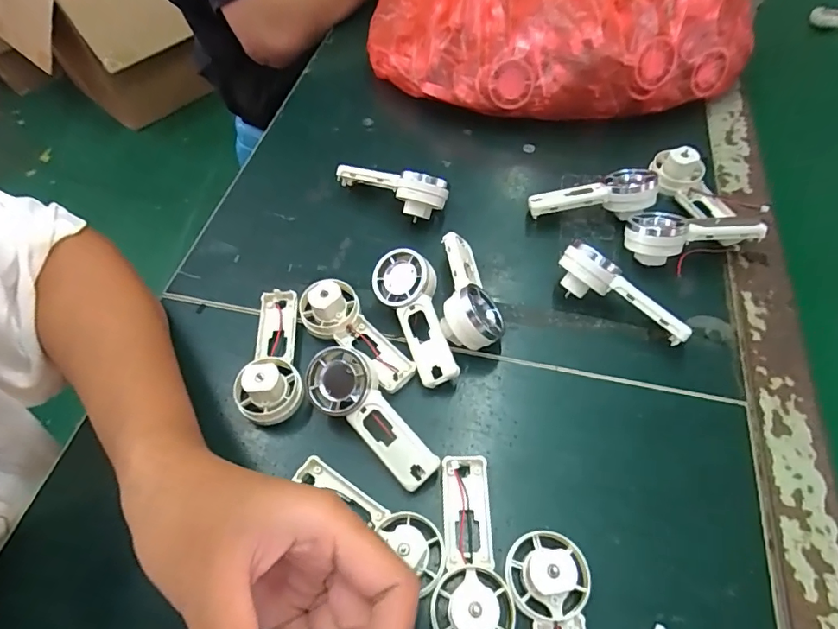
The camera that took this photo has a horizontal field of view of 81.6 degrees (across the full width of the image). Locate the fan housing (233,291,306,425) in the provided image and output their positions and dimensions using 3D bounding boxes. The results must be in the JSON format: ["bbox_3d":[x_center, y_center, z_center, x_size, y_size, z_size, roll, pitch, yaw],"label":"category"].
[{"bbox_3d":[-0.094,0.022,0.310,0.037,0.030,0.093,-6,56,-1],"label":"fan housing"}]

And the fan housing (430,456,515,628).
[{"bbox_3d":[0.023,0.117,0.244,0.037,0.029,0.092,-5,56,-1],"label":"fan housing"}]

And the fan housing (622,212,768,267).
[{"bbox_3d":[0.191,-0.050,0.342,0.090,0.035,0.039,11,57,9],"label":"fan housing"}]

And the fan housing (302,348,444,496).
[{"bbox_3d":[-0.028,0.059,0.283,0.037,0.018,0.094,-45,75,3],"label":"fan housing"}]

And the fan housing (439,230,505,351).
[{"bbox_3d":[0.036,-0.018,0.329,0.039,0.034,0.090,0,56,3],"label":"fan housing"}]

